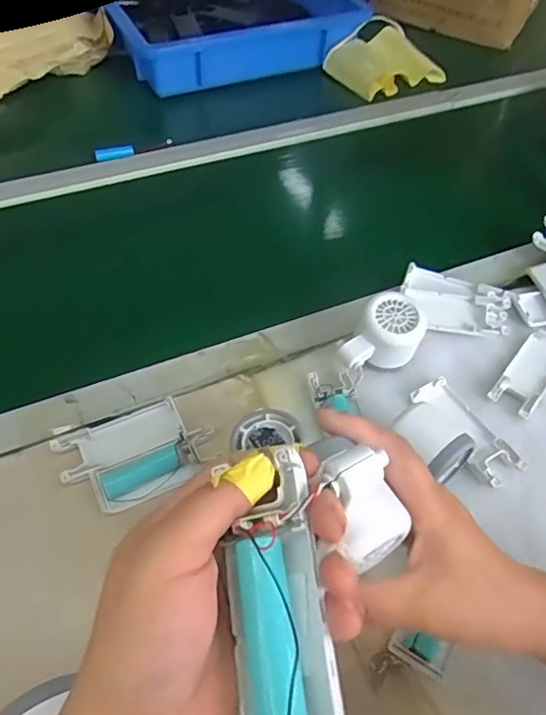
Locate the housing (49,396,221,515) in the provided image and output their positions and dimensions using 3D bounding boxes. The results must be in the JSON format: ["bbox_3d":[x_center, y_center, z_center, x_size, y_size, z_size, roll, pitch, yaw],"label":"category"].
[{"bbox_3d":[-0.111,0.079,0.472,0.117,0.018,0.083,-18,57,-16],"label":"housing"}]

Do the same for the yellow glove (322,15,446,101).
[{"bbox_3d":[0.178,-0.463,0.915,0.149,0.064,0.129,-29,60,-22],"label":"yellow glove"}]

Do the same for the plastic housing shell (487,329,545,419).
[{"bbox_3d":[0.241,0.011,0.535,0.039,0.006,0.108,35,60,21],"label":"plastic housing shell"}]

